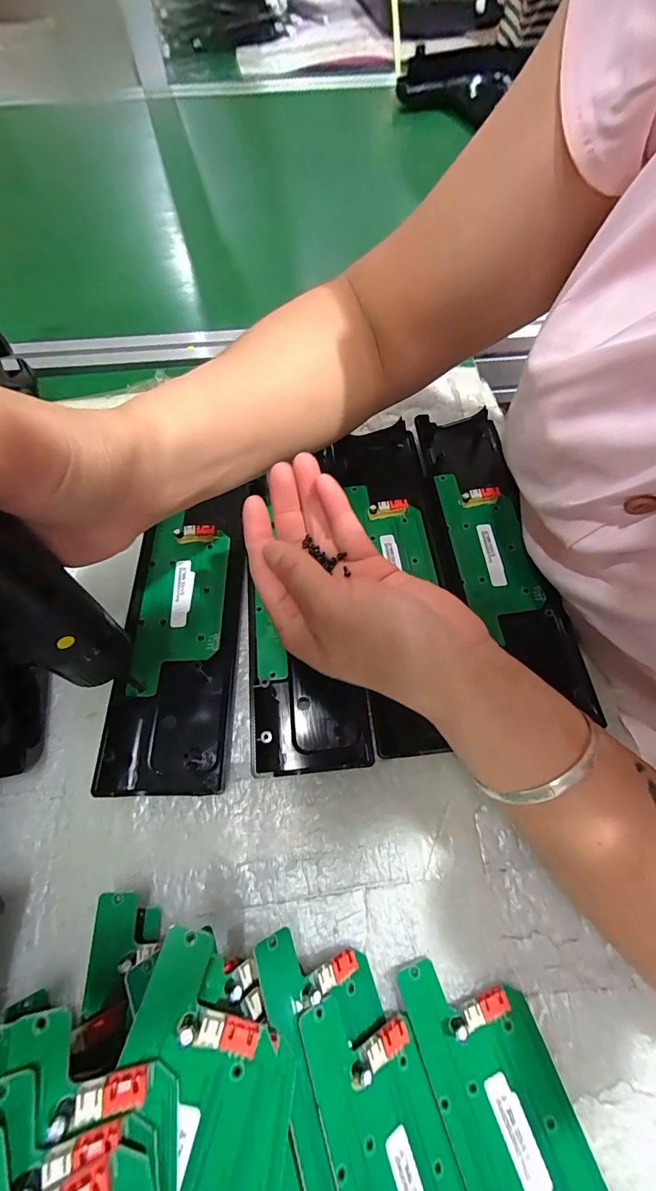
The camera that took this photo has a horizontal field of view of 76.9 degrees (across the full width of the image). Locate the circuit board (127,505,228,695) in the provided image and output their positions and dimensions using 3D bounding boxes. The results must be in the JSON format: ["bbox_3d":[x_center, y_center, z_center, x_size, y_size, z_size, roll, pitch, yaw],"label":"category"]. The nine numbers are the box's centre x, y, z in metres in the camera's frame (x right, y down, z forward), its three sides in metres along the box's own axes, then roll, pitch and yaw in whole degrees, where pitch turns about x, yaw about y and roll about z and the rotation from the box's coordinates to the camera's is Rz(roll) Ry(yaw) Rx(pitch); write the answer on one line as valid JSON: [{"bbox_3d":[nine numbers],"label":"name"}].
[{"bbox_3d":[-0.098,0.003,0.279,0.055,0.011,0.123,-2,65,2],"label":"circuit board"}]

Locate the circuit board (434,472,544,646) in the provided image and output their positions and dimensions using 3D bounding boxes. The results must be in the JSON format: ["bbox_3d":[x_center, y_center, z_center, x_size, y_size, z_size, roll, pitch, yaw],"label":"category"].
[{"bbox_3d":[0.114,-0.037,0.288,0.049,0.007,0.125,-6,65,0],"label":"circuit board"}]

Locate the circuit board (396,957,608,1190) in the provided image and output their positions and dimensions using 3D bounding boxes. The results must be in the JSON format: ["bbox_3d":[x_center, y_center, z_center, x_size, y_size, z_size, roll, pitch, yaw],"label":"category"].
[{"bbox_3d":[0.081,0.231,0.174,0.053,0.010,0.132,-19,66,-6],"label":"circuit board"}]

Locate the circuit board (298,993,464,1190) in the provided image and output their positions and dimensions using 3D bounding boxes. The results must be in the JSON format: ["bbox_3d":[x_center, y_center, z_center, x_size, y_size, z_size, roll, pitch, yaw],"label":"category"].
[{"bbox_3d":[0.030,0.236,0.160,0.049,0.008,0.137,-4,61,-33],"label":"circuit board"}]

